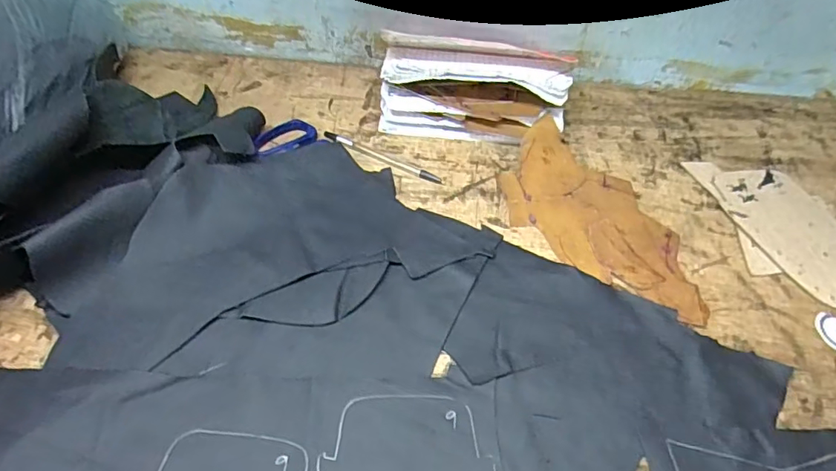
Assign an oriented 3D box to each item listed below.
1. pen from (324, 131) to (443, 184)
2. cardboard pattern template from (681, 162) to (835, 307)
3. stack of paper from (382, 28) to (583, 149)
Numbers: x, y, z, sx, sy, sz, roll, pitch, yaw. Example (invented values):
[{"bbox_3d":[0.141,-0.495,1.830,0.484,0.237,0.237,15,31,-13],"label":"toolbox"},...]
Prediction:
[{"bbox_3d":[-0.037,-0.081,0.527,0.136,0.006,0.012,23,53,16],"label":"pen"},{"bbox_3d":[0.348,-0.010,0.491,0.109,0.006,0.175,-4,51,-5],"label":"cardboard pattern template"},{"bbox_3d":[0.058,-0.160,0.555,0.196,0.074,0.097,9,50,5],"label":"stack of paper"}]

